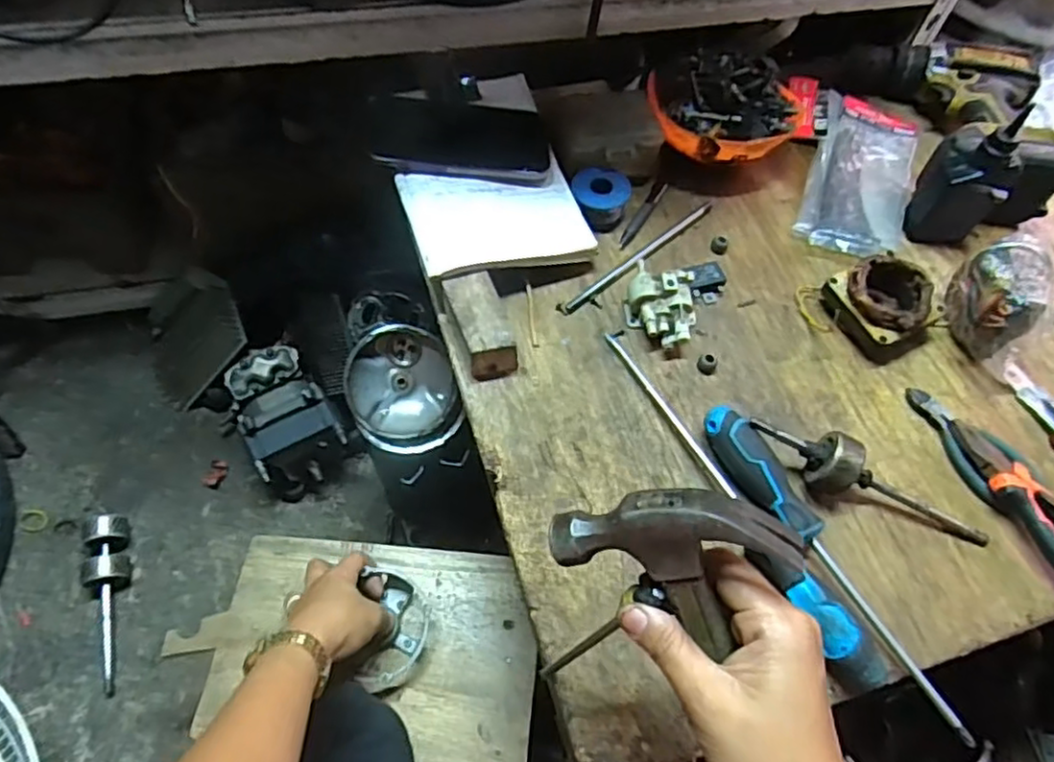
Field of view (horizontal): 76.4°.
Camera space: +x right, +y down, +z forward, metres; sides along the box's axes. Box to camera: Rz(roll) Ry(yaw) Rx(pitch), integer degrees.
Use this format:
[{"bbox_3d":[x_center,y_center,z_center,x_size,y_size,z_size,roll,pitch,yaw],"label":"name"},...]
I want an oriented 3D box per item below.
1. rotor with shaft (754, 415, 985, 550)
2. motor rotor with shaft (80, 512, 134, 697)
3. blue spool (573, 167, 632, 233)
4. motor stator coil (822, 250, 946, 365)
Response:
[{"bbox_3d":[0.250,0.076,0.491,0.185,0.045,0.041,30,62,13],"label":"rotor with shaft"},{"bbox_3d":[-0.460,0.234,0.730,0.043,0.041,0.198,-14,62,-11],"label":"motor rotor with shaft"},{"bbox_3d":[0.069,-0.169,0.628,0.052,0.030,0.052,2,60,-3],"label":"blue spool"},{"bbox_3d":[0.313,-0.068,0.577,0.088,0.045,0.081,-25,65,-17],"label":"motor stator coil"}]

